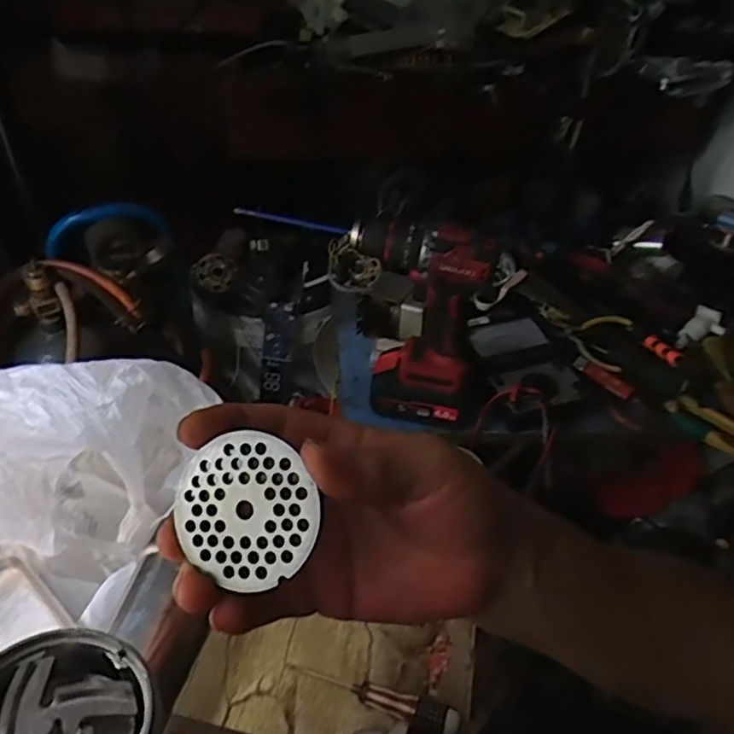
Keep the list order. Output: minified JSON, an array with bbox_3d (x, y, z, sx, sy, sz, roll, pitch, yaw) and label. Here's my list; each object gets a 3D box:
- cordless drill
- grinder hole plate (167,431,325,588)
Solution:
[{"bbox_3d":[0.059,-0.052,0.716,0.160,0.240,0.076,12,42,8],"label":"cordless drill"},{"bbox_3d":[-0.047,0.055,0.243,0.055,0.004,0.056,-2,84,15],"label":"grinder hole plate"}]

